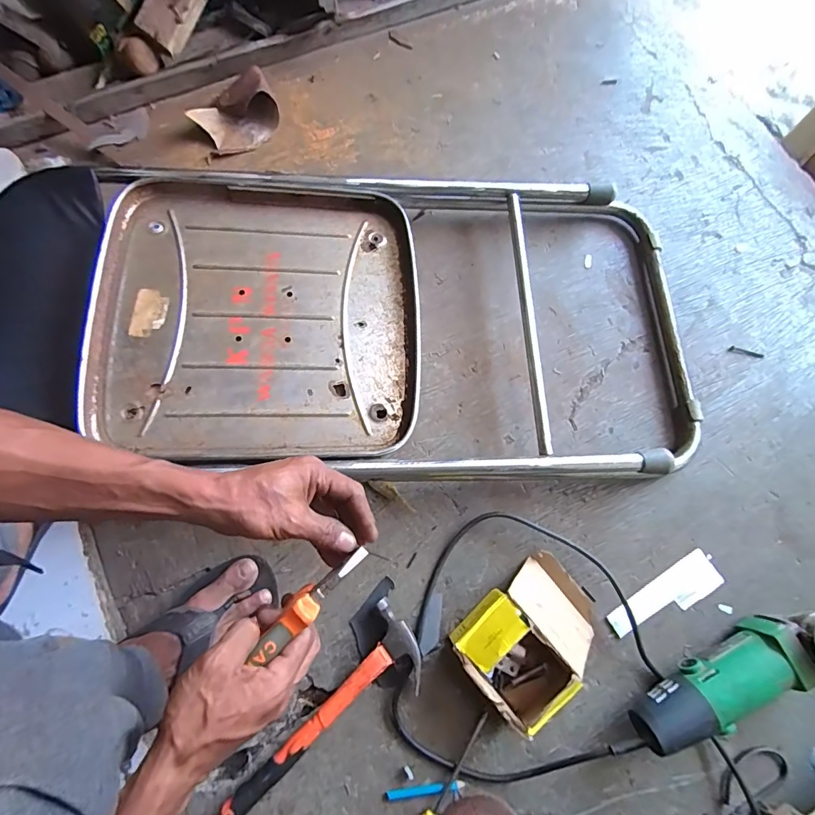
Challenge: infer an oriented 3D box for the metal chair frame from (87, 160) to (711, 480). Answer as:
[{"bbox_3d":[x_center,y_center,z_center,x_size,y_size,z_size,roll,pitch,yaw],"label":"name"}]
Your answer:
[{"bbox_3d":[0.002,-0.114,0.590,0.766,0.095,0.426,-2,74,-3],"label":"metal chair frame"}]

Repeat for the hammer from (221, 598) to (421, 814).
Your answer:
[{"bbox_3d":[-0.085,0.350,0.488,0.082,0.025,0.262,42,77,9],"label":"hammer"}]

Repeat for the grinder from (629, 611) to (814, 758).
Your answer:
[{"bbox_3d":[0.365,0.295,0.488,0.260,0.086,0.066,-23,76,-8],"label":"grinder"}]

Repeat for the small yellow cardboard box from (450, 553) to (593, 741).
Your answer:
[{"bbox_3d":[0.144,0.256,0.492,0.158,0.085,0.115,-38,79,-12],"label":"small yellow cardboard box"}]

